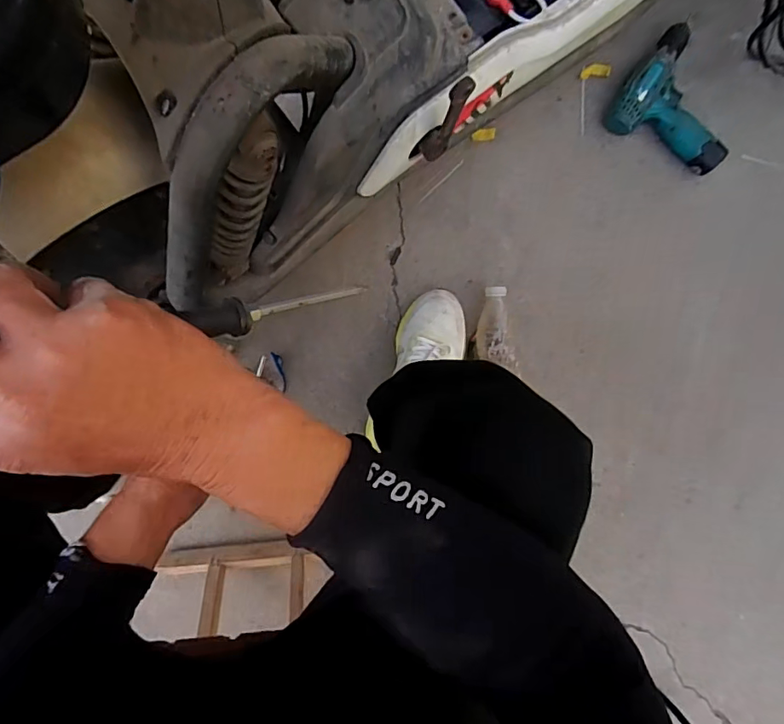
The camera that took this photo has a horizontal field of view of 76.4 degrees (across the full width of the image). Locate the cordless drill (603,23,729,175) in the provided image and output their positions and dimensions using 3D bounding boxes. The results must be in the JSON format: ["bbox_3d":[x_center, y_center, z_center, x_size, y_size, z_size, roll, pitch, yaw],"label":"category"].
[{"bbox_3d":[0.445,-0.401,0.767,0.182,0.050,0.169,28,89,-4],"label":"cordless drill"}]

